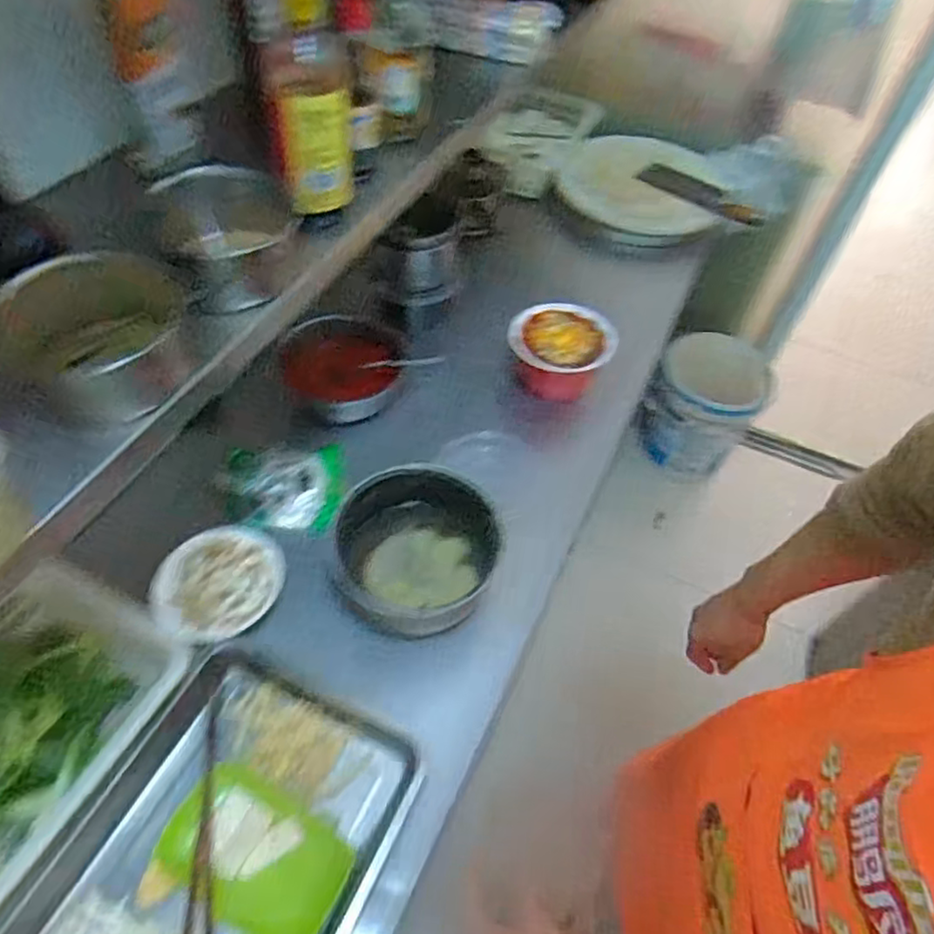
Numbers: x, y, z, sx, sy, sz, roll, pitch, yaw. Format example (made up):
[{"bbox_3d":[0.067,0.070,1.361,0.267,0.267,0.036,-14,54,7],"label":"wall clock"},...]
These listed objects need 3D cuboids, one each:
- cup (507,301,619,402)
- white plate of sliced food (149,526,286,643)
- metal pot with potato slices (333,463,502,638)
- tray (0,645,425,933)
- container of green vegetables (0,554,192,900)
[{"bbox_3d":[0.152,-0.191,1.081,0.165,0.100,0.152,2,53,-3],"label":"cup"},{"bbox_3d":[-0.304,0.144,0.811,0.138,0.055,0.159,28,56,16],"label":"white plate of sliced food"},{"bbox_3d":[-0.069,0.102,0.859,0.201,0.113,0.189,2,53,-3],"label":"metal pot with potato slices"},{"bbox_3d":[-0.245,0.400,0.655,0.287,0.064,0.385,23,55,13],"label":"tray"},{"bbox_3d":[-0.472,0.294,0.669,0.209,0.108,0.360,23,55,13],"label":"container of green vegetables"}]

